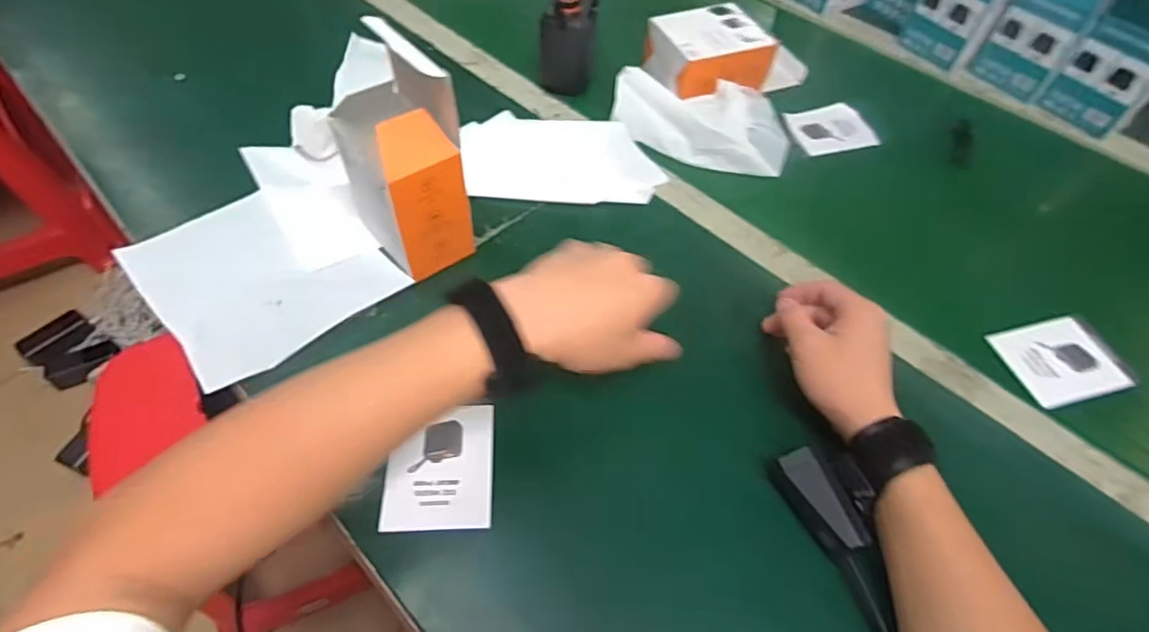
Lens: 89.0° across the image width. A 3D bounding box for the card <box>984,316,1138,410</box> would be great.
[{"bbox_3d":[0.406,0.036,0.485,0.099,0.009,0.069,-9,58,-15],"label":"card"}]

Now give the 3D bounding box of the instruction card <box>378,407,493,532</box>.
[{"bbox_3d":[-0.092,0.103,0.401,0.070,0.005,0.085,-1,53,-5],"label":"instruction card"}]

